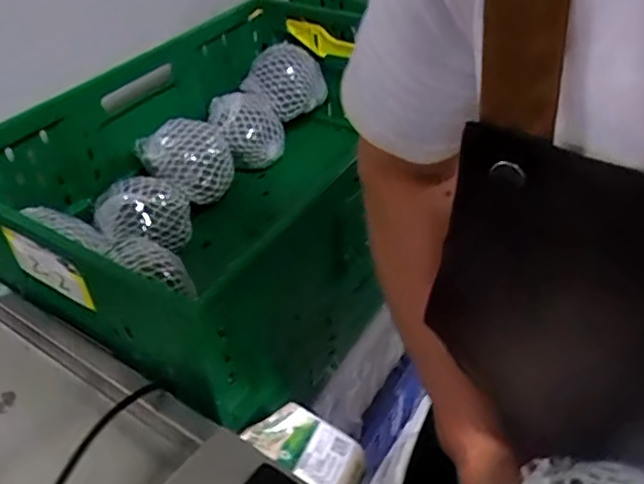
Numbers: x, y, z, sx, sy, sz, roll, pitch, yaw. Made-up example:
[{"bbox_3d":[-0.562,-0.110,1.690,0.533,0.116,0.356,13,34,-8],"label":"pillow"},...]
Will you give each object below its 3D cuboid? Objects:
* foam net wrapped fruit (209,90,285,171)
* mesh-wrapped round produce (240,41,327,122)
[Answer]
[{"bbox_3d":[-0.120,-0.181,0.910,0.112,0.084,0.108,-10,41,-8],"label":"foam net wrapped fruit"},{"bbox_3d":[-0.060,-0.260,0.924,0.107,0.091,0.083,-33,48,-30],"label":"mesh-wrapped round produce"}]

